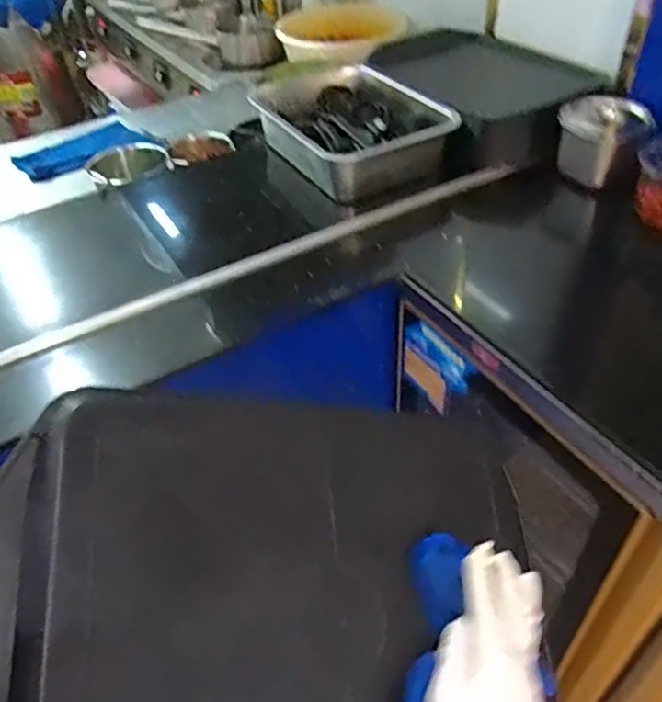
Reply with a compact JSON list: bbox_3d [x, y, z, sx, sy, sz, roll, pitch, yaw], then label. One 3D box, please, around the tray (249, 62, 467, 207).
[{"bbox_3d":[0.030,-0.418,1.154,0.281,0.099,0.408,-23,46,-15],"label":"tray"}]

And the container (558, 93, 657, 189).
[{"bbox_3d":[0.430,-0.341,0.995,0.111,0.106,0.129,-20,46,-13],"label":"container"}]

